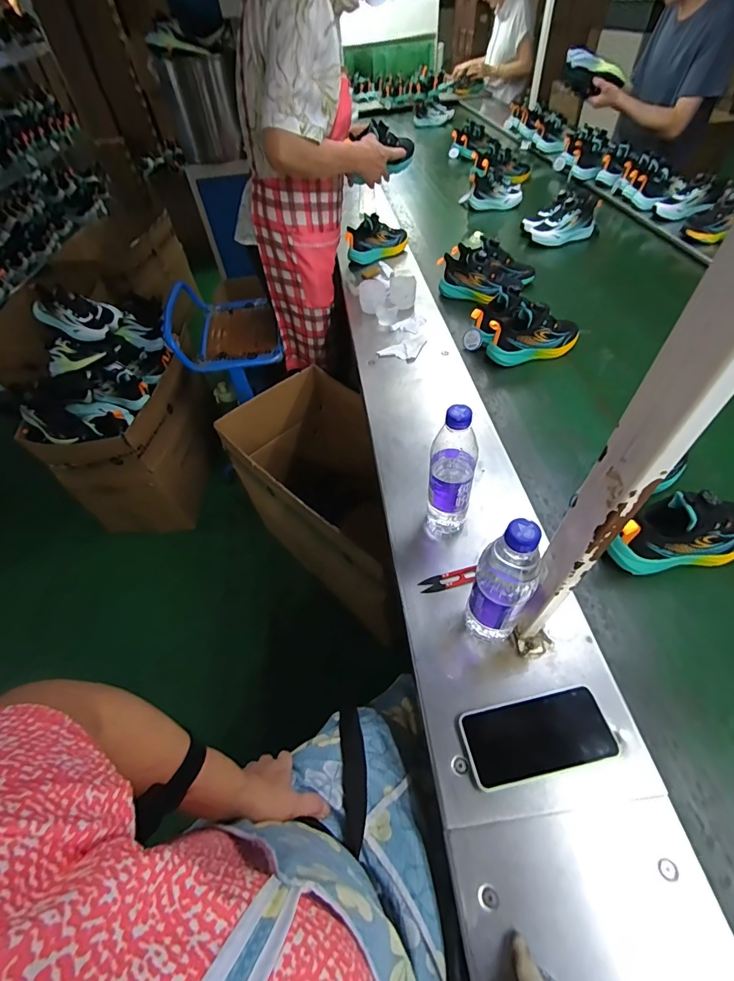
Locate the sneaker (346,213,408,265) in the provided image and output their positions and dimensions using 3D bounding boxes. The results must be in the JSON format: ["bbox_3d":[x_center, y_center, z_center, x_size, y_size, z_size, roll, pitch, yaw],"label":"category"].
[{"bbox_3d":[0.035,-0.774,1.234,0.198,0.112,0.089,-34,58,-21],"label":"sneaker"}]

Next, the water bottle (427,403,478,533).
[{"bbox_3d":[0.119,-0.021,0.565,0.062,0.232,0.064,5,53,8],"label":"water bottle"}]

